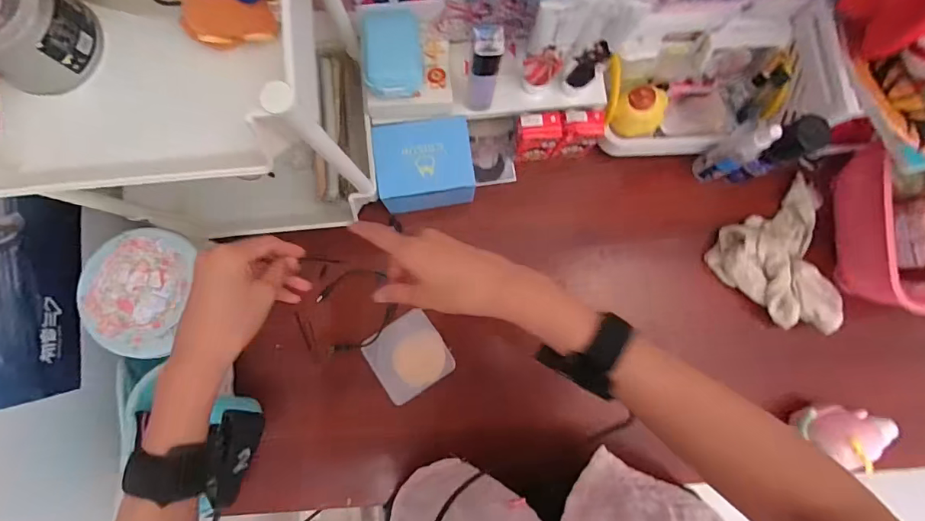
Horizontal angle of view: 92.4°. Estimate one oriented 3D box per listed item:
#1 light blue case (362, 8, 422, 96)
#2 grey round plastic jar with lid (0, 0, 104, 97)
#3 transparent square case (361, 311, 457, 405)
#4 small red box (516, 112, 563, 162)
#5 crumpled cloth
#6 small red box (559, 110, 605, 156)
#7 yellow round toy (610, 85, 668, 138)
[{"bbox_3d":[-0.078,-0.226,0.487,0.062,0.025,0.089,-6,84,-3],"label":"light blue case"},{"bbox_3d":[-0.350,-0.185,0.348,0.086,0.060,0.084,0,84,-2],"label":"grey round plastic jar with lid"},{"bbox_3d":[-0.070,0.125,0.575,0.094,0.010,0.094,-32,86,-5],"label":"transparent square case"},{"bbox_3d":[0.096,-0.159,0.579,0.053,0.075,0.033,-5,84,-3],"label":"small red box"},{"bbox_3d":[0.429,-0.015,0.606,0.153,0.045,0.204,5,84,-2],"label":"crumpled cloth"},{"bbox_3d":[0.153,-0.167,0.583,0.054,0.074,0.036,-8,84,-3],"label":"small red box"},{"bbox_3d":[0.231,-0.193,0.579,0.064,0.046,0.048,0,84,-2],"label":"yellow round toy"}]

